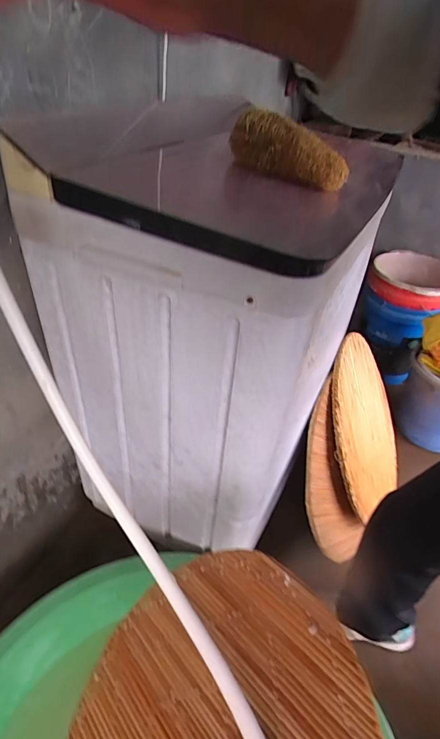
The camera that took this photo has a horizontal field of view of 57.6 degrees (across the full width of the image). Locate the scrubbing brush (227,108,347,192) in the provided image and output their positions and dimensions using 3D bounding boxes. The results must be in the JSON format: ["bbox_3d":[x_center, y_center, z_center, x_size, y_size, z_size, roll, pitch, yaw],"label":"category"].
[{"bbox_3d":[0.110,-0.358,0.644,0.190,0.078,0.058,30,47,25],"label":"scrubbing brush"}]

